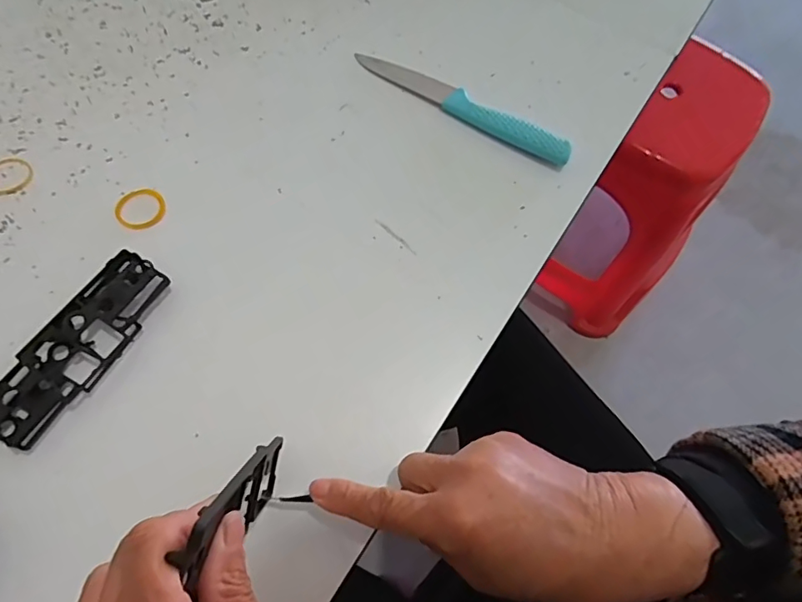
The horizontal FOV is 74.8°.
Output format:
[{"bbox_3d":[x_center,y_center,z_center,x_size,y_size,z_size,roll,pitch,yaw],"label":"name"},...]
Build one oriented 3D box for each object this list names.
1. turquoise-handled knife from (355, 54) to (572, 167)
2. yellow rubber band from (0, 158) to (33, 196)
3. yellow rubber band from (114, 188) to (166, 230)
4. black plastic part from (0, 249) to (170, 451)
[{"bbox_3d":[0.046,-0.152,0.399,0.181,0.014,0.024,34,70,11],"label":"turquoise-handled knife"},{"bbox_3d":[-0.270,-0.086,0.360,0.030,0.004,0.030,1,67,-2],"label":"yellow rubber band"},{"bbox_3d":[-0.177,-0.063,0.356,0.032,0.004,0.033,1,67,-2],"label":"yellow rubber band"},{"bbox_3d":[-0.189,0.026,0.310,0.043,0.016,0.121,31,69,10],"label":"black plastic part"}]

